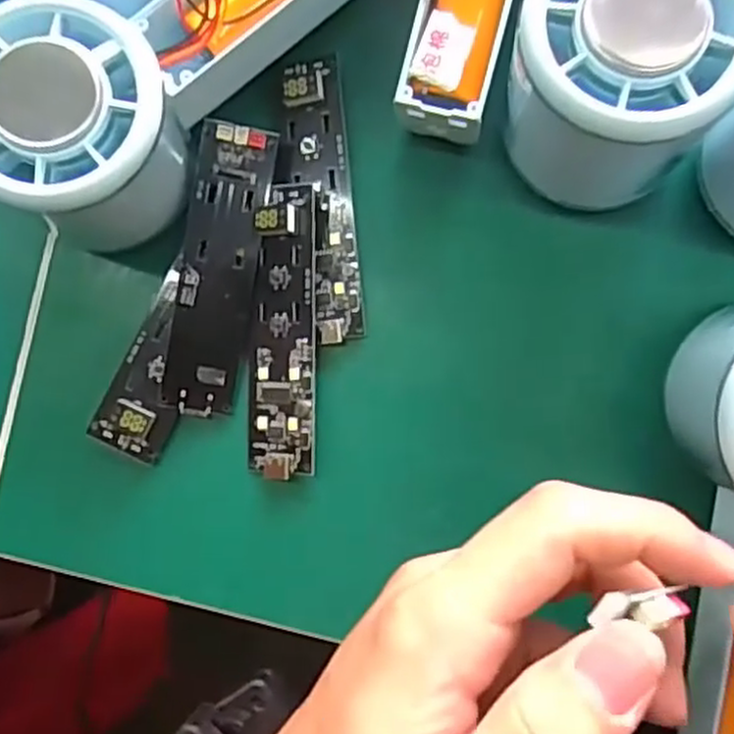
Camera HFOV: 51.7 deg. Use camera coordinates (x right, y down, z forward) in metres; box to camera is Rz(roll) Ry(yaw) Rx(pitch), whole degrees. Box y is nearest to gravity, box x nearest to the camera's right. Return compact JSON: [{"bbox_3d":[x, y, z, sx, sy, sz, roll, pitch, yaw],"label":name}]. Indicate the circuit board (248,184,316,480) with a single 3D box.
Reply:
[{"bbox_3d":[-0.027,-0.011,0.241,0.022,0.010,0.091,1,85,5],"label":"circuit board"}]

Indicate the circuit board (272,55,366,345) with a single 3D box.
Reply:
[{"bbox_3d":[-0.017,-0.053,0.244,0.023,0.007,0.090,-6,85,4],"label":"circuit board"}]

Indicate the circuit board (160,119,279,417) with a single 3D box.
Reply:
[{"bbox_3d":[-0.048,-0.030,0.241,0.023,0.010,0.090,10,86,5],"label":"circuit board"}]

